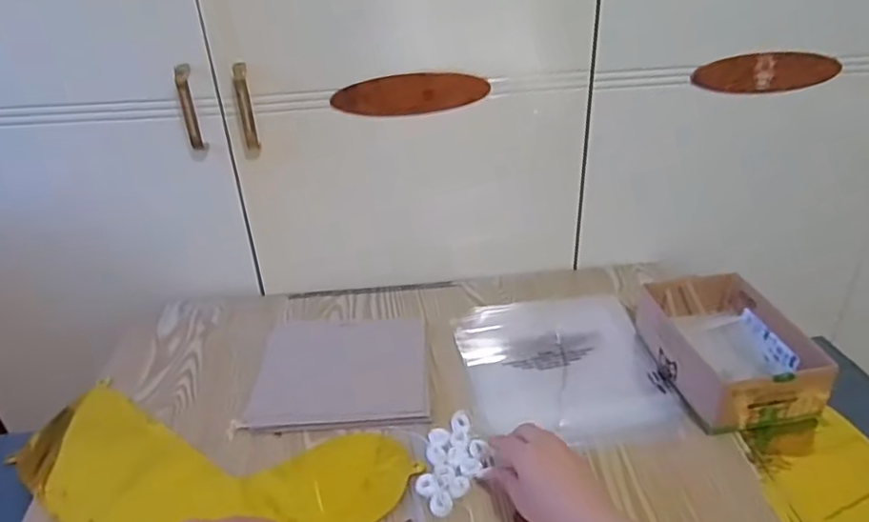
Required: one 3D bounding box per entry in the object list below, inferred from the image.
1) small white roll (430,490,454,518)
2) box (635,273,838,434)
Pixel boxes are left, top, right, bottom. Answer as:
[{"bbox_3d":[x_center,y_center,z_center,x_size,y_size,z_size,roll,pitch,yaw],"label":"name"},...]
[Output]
[{"bbox_3d":[0.006,0.216,0.530,0.020,0.005,0.024,-3,30,-1],"label":"small white roll"},{"bbox_3d":[0.319,0.095,0.656,0.127,0.071,0.188,-7,30,-7],"label":"box"}]

